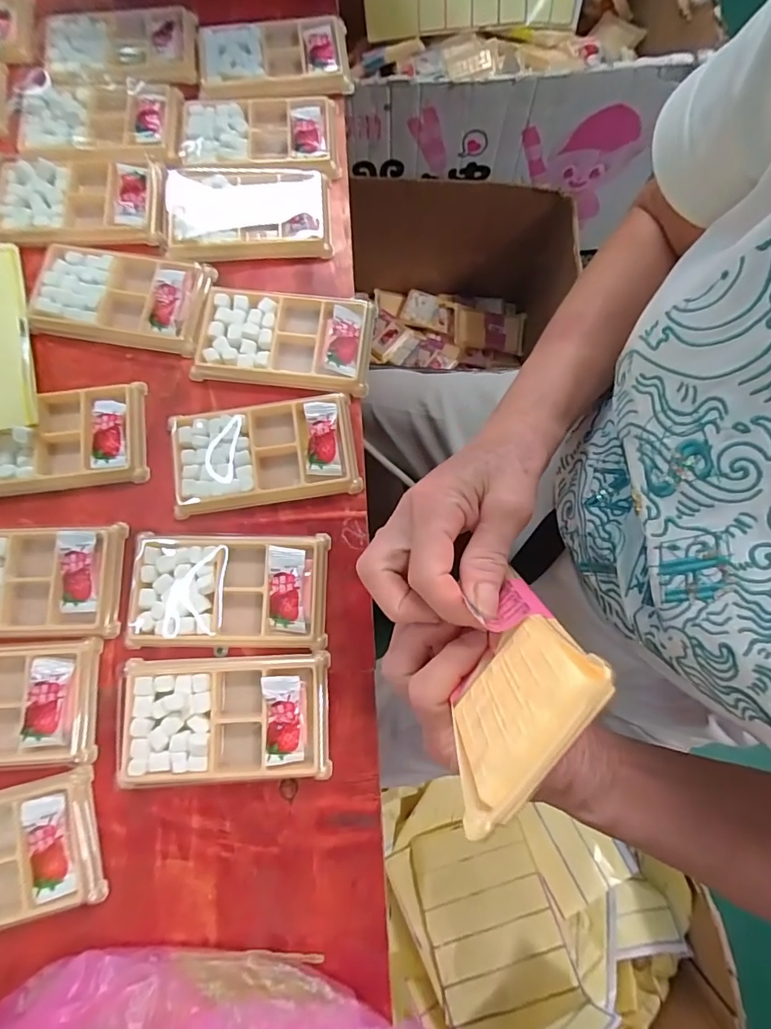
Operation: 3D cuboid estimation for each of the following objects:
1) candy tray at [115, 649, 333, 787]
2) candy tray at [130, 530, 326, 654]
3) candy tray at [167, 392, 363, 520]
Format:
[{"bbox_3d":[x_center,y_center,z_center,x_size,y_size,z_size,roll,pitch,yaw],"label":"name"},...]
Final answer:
[{"bbox_3d":[-0.107,0.135,0.319,0.136,0.013,0.078,-2,79,-1],"label":"candy tray"},{"bbox_3d":[-0.110,0.053,0.337,0.134,0.012,0.077,1,79,-1],"label":"candy tray"},{"bbox_3d":[-0.090,-0.047,0.357,0.133,0.012,0.076,-9,79,-3],"label":"candy tray"}]

